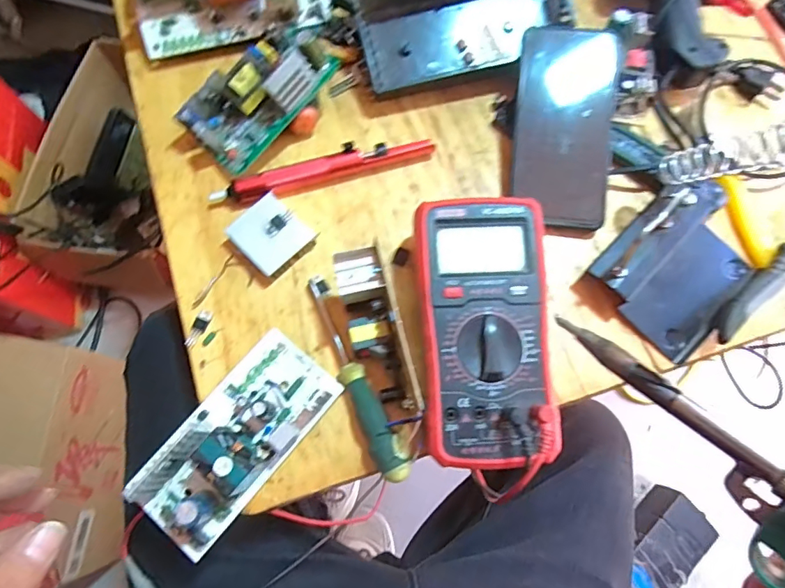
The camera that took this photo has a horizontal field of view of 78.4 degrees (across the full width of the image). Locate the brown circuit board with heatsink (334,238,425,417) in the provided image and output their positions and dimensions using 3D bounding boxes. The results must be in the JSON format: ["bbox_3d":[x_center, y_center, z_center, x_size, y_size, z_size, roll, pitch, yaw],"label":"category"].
[{"bbox_3d":[-0.010,0.029,0.336,0.034,0.060,0.113,-16,74,-6],"label":"brown circuit board with heatsink"}]

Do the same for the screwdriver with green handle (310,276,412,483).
[{"bbox_3d":[-0.029,0.057,0.348,0.023,0.024,0.158,-25,75,-9],"label":"screwdriver with green handle"}]

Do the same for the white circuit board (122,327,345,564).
[{"bbox_3d":[-0.109,0.096,0.324,0.070,0.044,0.147,38,76,10],"label":"white circuit board"}]

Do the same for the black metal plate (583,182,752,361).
[{"bbox_3d":[0.227,-0.026,0.377,0.128,0.017,0.098,-45,97,-10],"label":"black metal plate"}]

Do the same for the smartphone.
[{"bbox_3d":[0.140,-0.137,0.391,0.079,0.008,0.162,4,87,0],"label":"smartphone"}]

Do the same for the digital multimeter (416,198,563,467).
[{"bbox_3d":[0.062,0.026,0.340,0.094,0.052,0.180,-2,73,-2],"label":"digital multimeter"}]

